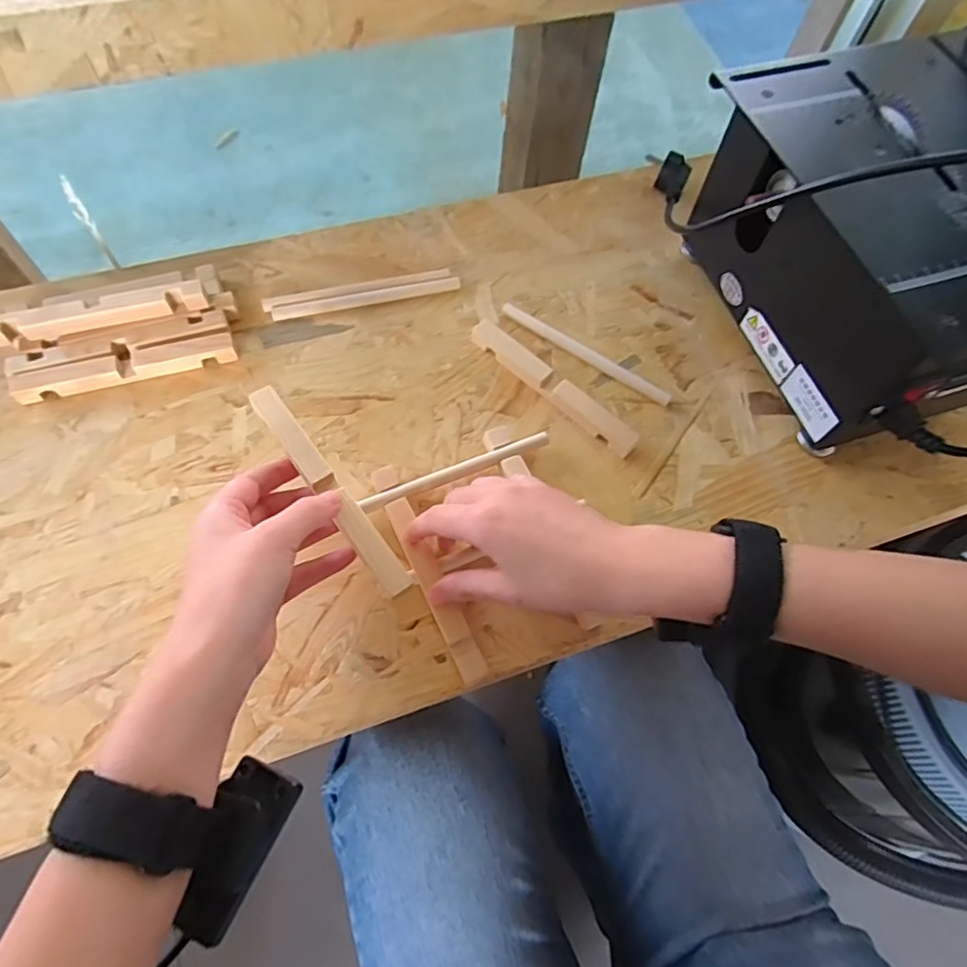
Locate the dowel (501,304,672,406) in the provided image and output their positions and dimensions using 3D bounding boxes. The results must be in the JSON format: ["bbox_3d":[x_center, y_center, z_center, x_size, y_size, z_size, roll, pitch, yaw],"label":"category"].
[{"bbox_3d":[0.080,-0.102,0.474,0.147,0.011,0.010,32,67,11],"label":"dowel"}]

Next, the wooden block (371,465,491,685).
[{"bbox_3d":[-0.036,0.054,0.385,0.017,0.015,0.150,-23,70,-13],"label":"wooden block"}]

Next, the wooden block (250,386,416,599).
[{"bbox_3d":[-0.090,0.003,0.355,0.016,0.011,0.149,-34,78,-17],"label":"wooden block"}]

